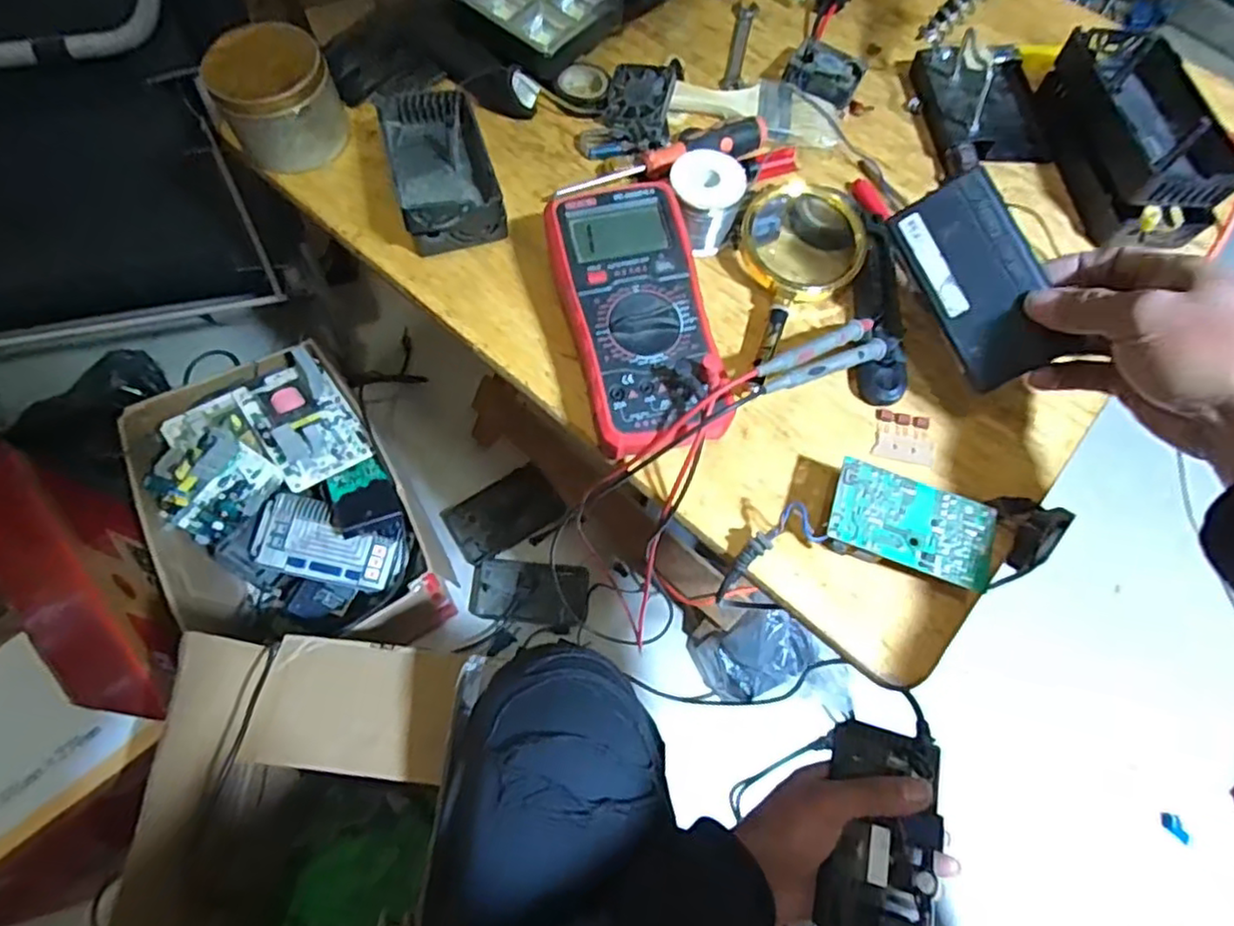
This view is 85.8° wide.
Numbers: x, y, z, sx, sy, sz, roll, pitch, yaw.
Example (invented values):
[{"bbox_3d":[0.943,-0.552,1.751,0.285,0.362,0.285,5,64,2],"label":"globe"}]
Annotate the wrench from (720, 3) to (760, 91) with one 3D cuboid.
[{"bbox_3d":[0.109,-0.374,0.594,0.023,0.006,0.124,12,67,3],"label":"wrench"}]

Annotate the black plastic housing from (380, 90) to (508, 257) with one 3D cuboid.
[{"bbox_3d":[-0.131,-0.223,0.493,0.072,0.044,0.134,-14,68,-8],"label":"black plastic housing"}]

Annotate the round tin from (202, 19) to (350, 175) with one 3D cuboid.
[{"bbox_3d":[-0.252,-0.272,0.497,0.083,0.061,0.081,1,67,-1],"label":"round tin"}]

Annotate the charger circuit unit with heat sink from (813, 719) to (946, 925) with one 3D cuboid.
[{"bbox_3d":[0.180,0.245,0.440,0.070,0.033,0.130,14,62,4],"label":"charger circuit unit with heat sink"}]

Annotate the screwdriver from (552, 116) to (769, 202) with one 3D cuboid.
[{"bbox_3d":[0.034,-0.232,0.509,0.170,0.027,0.023,-16,68,-8],"label":"screwdriver"}]

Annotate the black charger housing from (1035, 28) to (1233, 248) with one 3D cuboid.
[{"bbox_3d":[0.410,-0.263,0.525,0.087,0.064,0.183,-6,67,-4],"label":"black charger housing"}]

